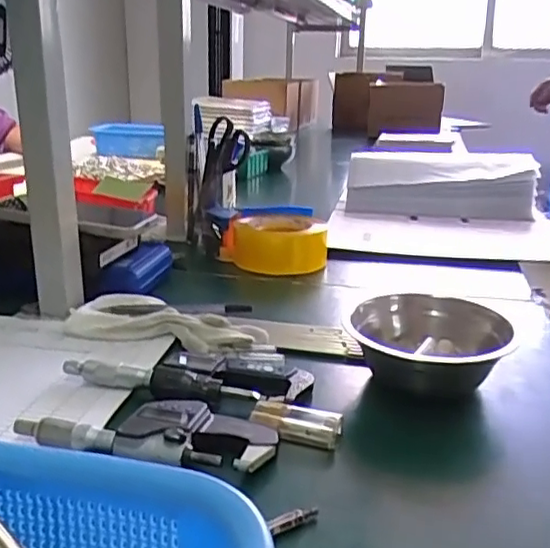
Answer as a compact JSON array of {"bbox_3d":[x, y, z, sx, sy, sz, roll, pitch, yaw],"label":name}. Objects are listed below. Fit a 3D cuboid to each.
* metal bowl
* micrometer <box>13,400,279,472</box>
[{"bbox_3d":[0.114,0.058,0.500,0.124,0.050,0.124,3,19,-1],"label":"metal bowl"},{"bbox_3d":[-0.081,0.096,0.393,0.161,0.016,0.053,4,19,4],"label":"micrometer"}]

